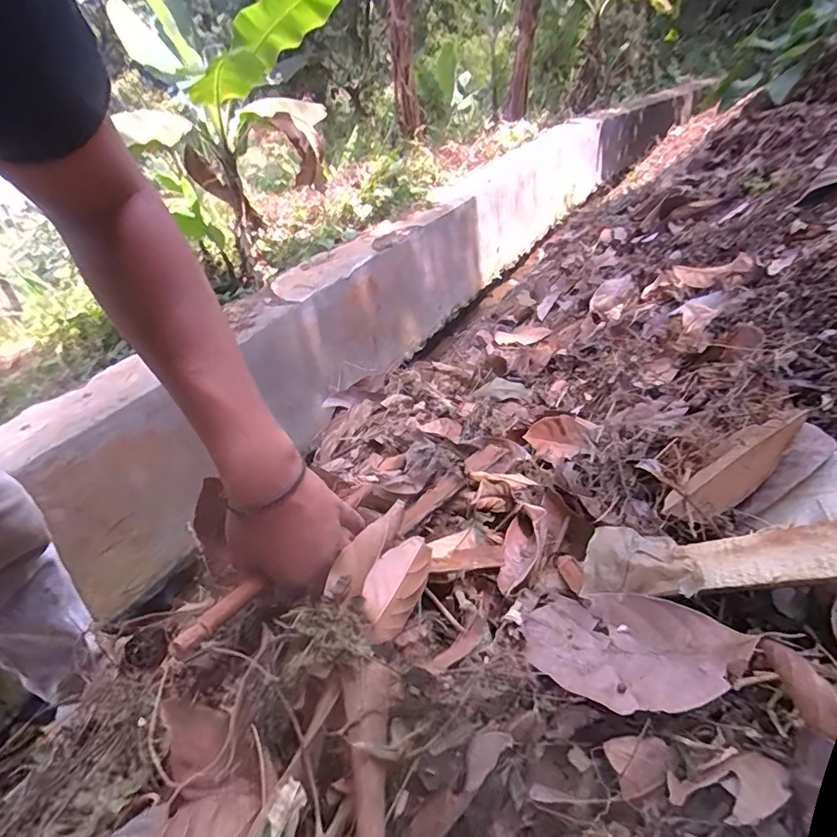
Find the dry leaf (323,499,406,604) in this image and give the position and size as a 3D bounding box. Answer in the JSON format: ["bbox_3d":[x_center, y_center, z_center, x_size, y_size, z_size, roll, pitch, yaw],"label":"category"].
[{"bbox_3d":[-0.037,0.105,0.423,0.027,0.021,0.139,8,19,16],"label":"dry leaf"}]

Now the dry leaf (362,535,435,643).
[{"bbox_3d":[-0.020,0.129,0.387,0.037,0.025,0.085,13,41,21],"label":"dry leaf"}]

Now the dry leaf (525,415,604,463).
[{"bbox_3d":[0.182,0.021,0.612,0.116,0.045,0.044,-7,34,-31],"label":"dry leaf"}]

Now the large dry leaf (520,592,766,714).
[{"bbox_3d":[0.135,0.145,0.321,0.126,0.029,0.070,6,39,13],"label":"large dry leaf"}]

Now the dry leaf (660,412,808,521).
[{"bbox_3d":[0.269,0.044,0.428,0.127,0.027,0.043,-43,38,13],"label":"dry leaf"}]

